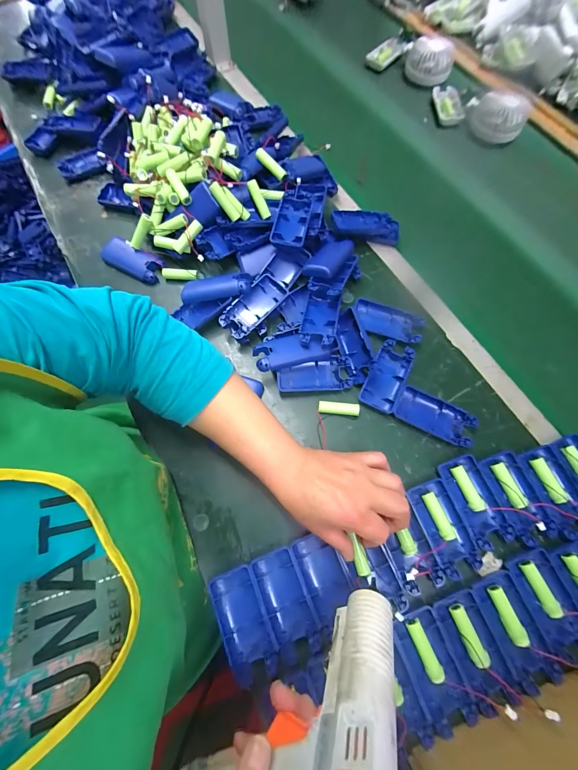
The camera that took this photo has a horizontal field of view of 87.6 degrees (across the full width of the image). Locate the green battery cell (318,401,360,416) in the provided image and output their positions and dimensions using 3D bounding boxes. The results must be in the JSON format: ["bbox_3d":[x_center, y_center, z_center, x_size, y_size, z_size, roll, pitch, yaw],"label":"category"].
[{"bbox_3d":[0.062,0.030,0.377,0.050,0.013,0.015,7,71,3],"label":"green battery cell"}]

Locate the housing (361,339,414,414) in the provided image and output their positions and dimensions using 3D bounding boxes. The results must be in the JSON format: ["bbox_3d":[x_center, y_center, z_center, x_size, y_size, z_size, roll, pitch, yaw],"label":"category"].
[{"bbox_3d":[0.125,-0.012,0.384,0.044,0.010,0.093,24,73,8],"label":"housing"}]

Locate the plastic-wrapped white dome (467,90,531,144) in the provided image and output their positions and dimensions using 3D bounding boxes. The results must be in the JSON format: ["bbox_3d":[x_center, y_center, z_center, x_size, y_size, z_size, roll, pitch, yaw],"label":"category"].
[{"bbox_3d":[0.364,-0.476,0.530,0.101,0.048,0.075,30,74,10],"label":"plastic-wrapped white dome"}]

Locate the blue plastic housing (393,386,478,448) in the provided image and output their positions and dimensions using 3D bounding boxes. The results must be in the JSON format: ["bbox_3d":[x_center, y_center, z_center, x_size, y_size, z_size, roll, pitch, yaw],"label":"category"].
[{"bbox_3d":[0.181,0.039,0.374,0.092,0.016,0.044,25,73,8],"label":"blue plastic housing"}]

